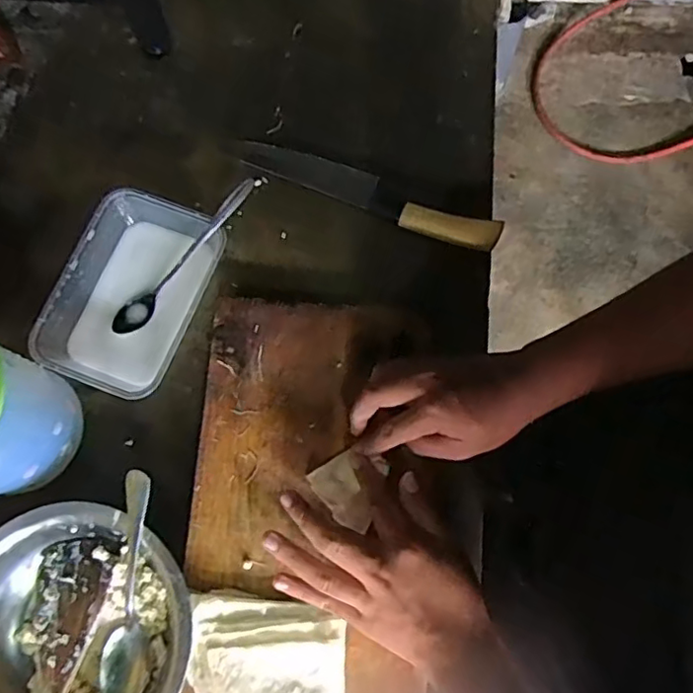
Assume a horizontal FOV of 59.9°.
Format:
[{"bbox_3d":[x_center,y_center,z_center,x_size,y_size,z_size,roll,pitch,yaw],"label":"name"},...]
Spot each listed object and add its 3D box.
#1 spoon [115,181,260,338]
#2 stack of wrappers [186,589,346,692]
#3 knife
[{"bbox_3d":[-0.141,-0.078,0.530,0.022,0.015,0.177,44,95,12],"label":"spoon"},{"bbox_3d":[-0.057,0.245,0.436,0.117,0.018,0.114,6,73,1],"label":"stack of wrappers"},{"bbox_3d":[0.018,-0.145,0.562,0.255,0.021,0.036,25,75,7],"label":"knife"}]

